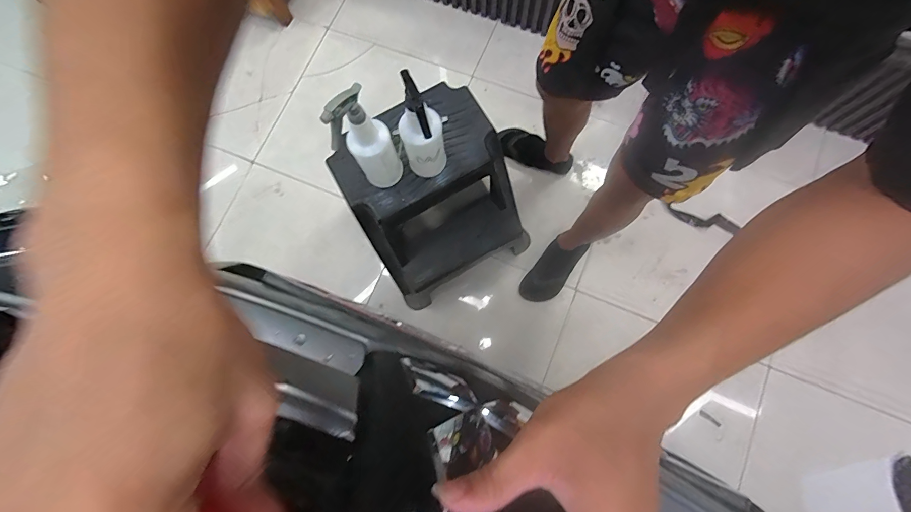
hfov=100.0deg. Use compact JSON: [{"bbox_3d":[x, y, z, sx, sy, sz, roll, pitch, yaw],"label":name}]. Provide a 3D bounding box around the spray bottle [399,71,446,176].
[{"bbox_3d":[-0.063,-0.223,0.767,0.091,0.270,0.094,-10,77,0],"label":"spray bottle"}]

